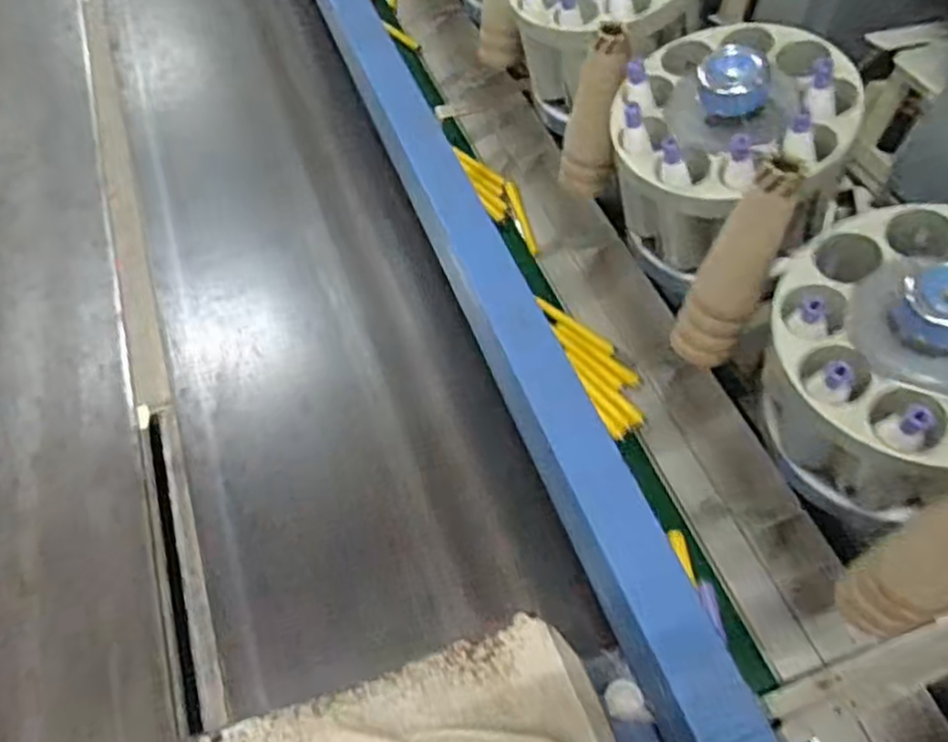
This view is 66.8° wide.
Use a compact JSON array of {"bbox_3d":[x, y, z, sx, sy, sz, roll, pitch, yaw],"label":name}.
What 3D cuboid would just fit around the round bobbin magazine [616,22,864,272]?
[{"bbox_3d":[0.288,-0.253,0.821,0.242,0.201,0.265,1,54,-1],"label":"round bobbin magazine"}]

